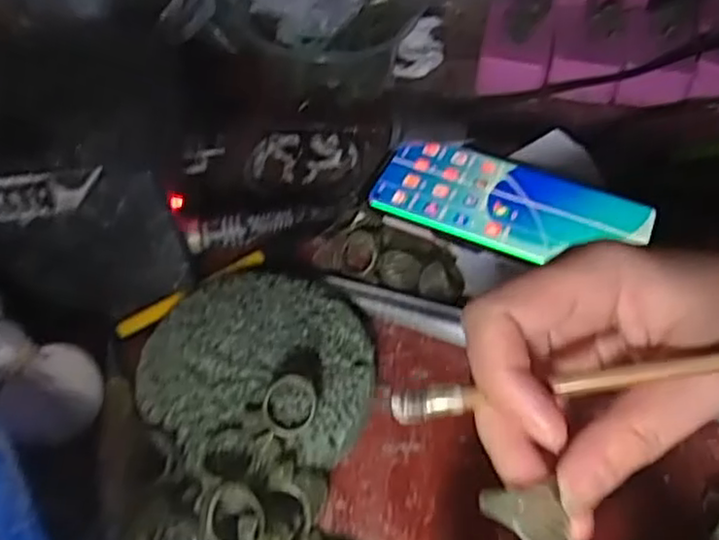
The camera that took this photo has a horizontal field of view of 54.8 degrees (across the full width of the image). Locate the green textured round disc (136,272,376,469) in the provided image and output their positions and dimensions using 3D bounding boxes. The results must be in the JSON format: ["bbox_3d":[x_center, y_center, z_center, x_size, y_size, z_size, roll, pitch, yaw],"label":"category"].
[{"bbox_3d":[-0.045,0.042,0.319,0.100,0.020,0.090,5,50,1],"label":"green textured round disc"}]

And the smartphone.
[{"bbox_3d":[0.086,-0.041,0.395,0.151,0.009,0.074,18,51,11],"label":"smartphone"}]

